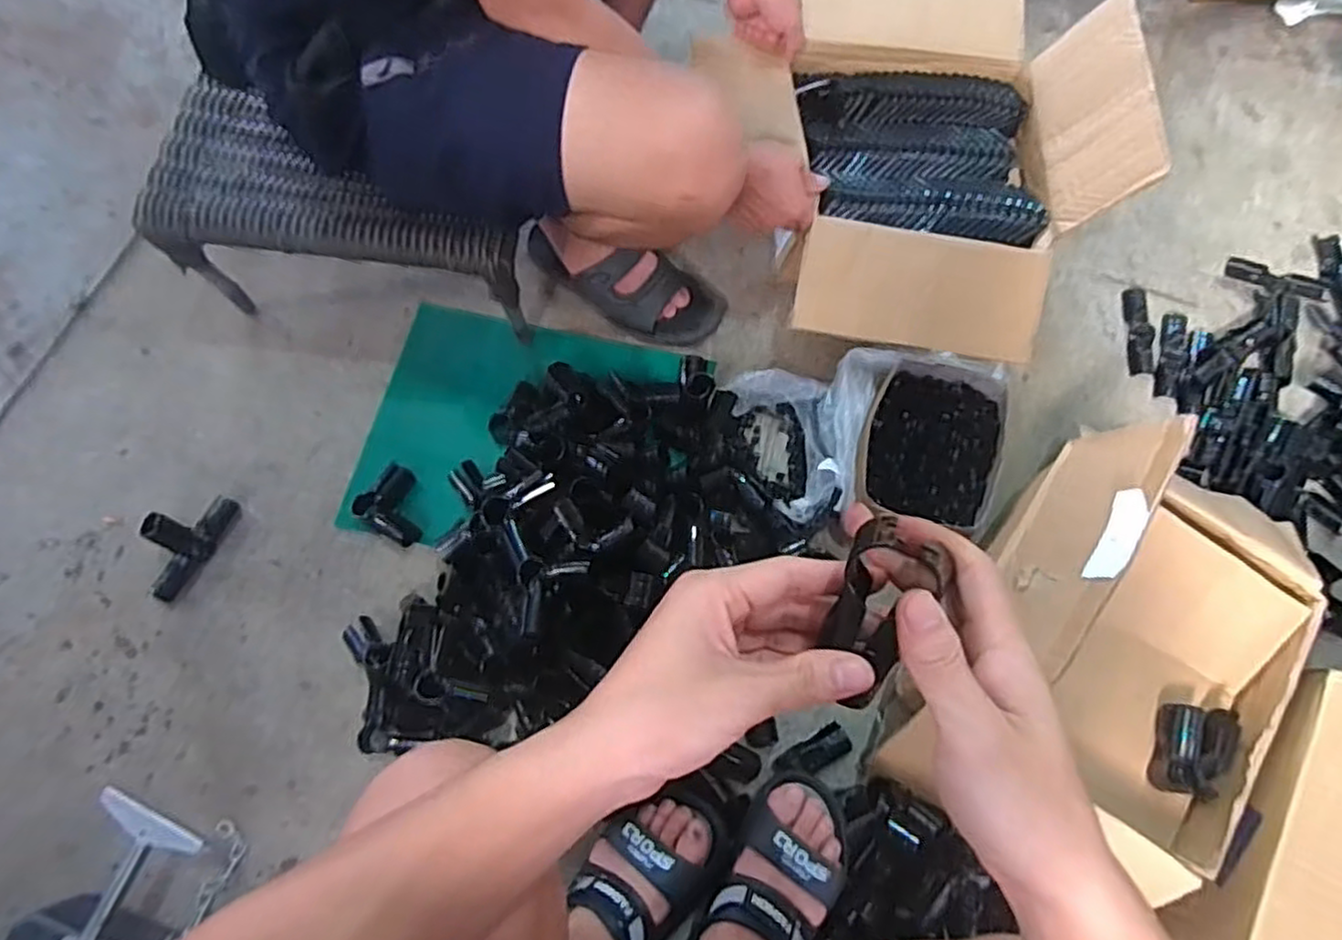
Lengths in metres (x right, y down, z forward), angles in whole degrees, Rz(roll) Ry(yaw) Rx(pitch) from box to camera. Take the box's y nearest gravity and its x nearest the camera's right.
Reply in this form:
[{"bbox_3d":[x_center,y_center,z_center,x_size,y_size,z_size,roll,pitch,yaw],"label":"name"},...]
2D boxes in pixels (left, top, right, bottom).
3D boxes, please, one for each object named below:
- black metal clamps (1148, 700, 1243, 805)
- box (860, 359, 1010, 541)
[{"bbox_3d":[0.511,0.274,0.717,0.066,0.036,0.095,21,71,6],"label":"black metal clamps"},{"bbox_3d":[0.310,-0.027,0.879,0.155,0.071,0.192,20,71,6],"label":"box"}]

